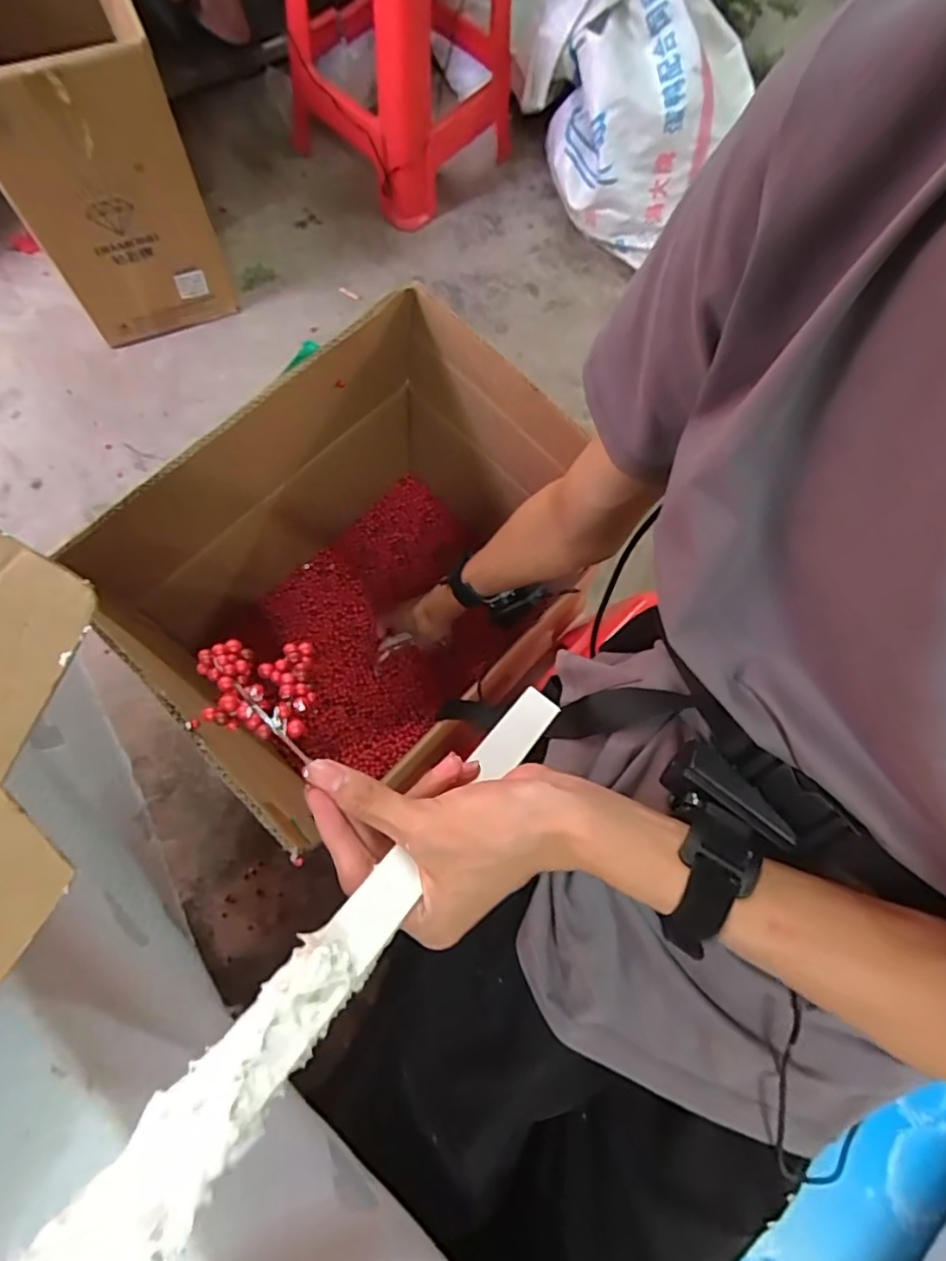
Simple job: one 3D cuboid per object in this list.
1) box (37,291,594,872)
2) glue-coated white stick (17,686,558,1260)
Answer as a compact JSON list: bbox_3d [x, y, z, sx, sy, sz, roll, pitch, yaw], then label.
[{"bbox_3d":[-0.116,-0.063,0.675,0.286,0.377,0.386,42,74,7],"label":"box"},{"bbox_3d":[-0.044,0.124,0.263,0.033,0.016,0.318,39,47,9],"label":"glue-coated white stick"}]

